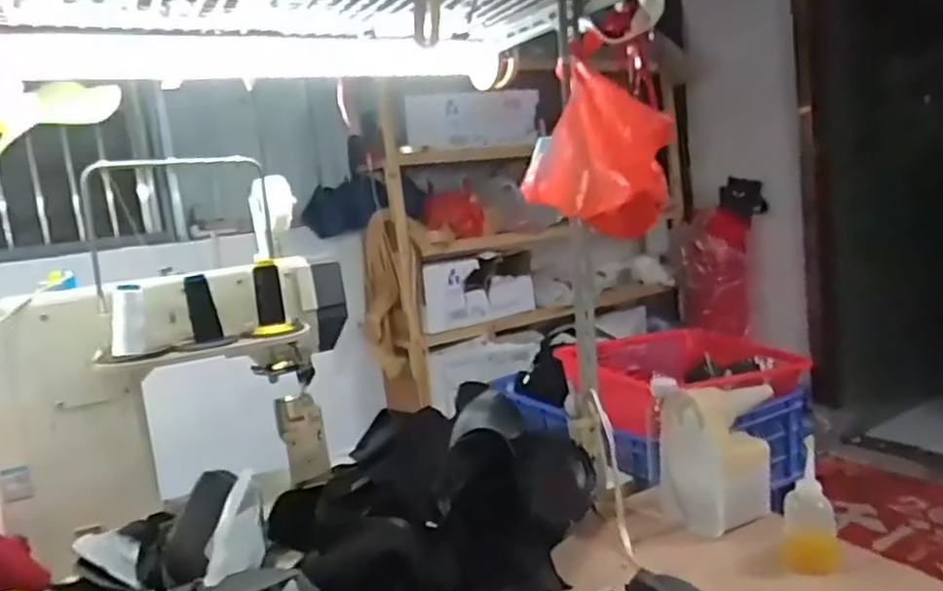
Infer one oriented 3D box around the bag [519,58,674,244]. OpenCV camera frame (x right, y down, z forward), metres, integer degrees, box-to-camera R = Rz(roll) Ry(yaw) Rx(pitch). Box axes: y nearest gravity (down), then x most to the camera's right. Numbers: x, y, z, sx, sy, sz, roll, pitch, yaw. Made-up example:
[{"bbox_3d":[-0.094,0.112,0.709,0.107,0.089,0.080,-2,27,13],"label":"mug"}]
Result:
[{"bbox_3d":[0.183,-0.201,0.988,0.158,0.221,0.180,0,10,38],"label":"bag"}]

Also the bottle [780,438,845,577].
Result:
[{"bbox_3d":[0.436,0.278,0.889,0.068,0.156,0.055,-3,9,23],"label":"bottle"}]

